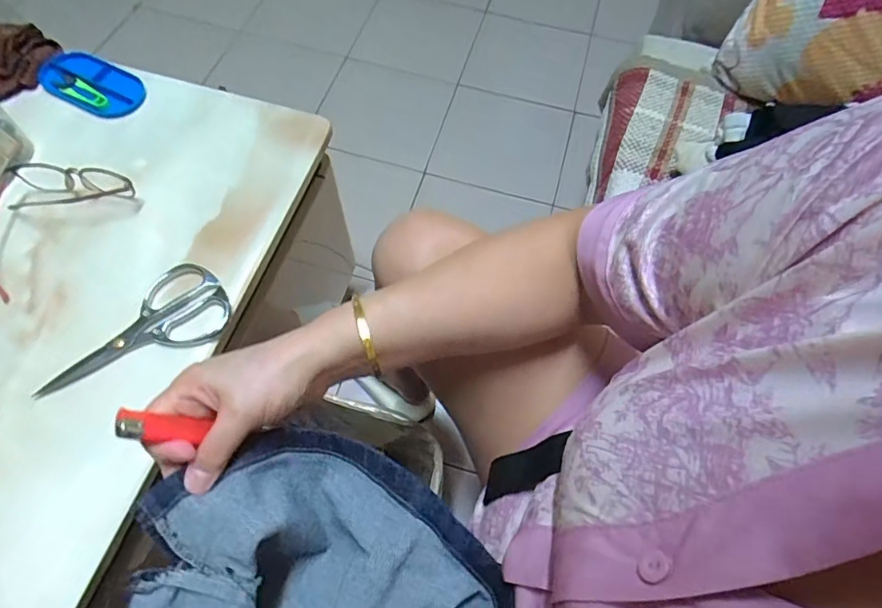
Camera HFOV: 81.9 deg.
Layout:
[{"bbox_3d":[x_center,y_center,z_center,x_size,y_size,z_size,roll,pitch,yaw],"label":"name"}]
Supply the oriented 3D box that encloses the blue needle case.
[{"bbox_3d":[-0.435,-0.275,0.636,0.135,0.013,0.076,24,65,11],"label":"blue needle case"}]

